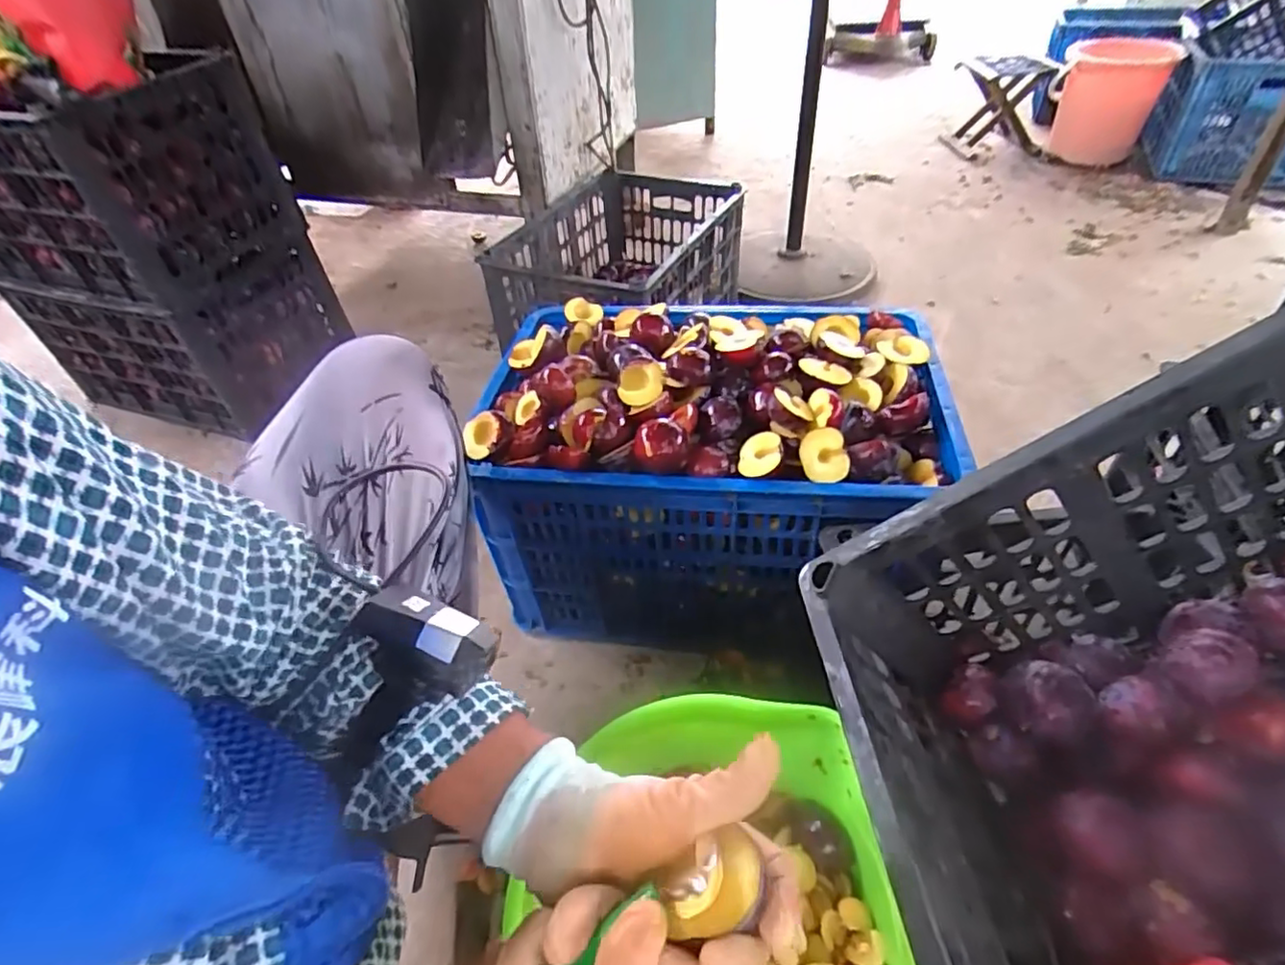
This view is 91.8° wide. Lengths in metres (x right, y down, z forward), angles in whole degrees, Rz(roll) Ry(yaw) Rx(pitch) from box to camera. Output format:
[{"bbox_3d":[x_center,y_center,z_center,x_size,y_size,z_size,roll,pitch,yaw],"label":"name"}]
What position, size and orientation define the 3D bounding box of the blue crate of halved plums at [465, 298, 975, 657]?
[{"bbox_3d":[0.091,-0.028,0.834,0.530,0.361,0.362,3,45,10],"label":"blue crate of halved plums"}]

